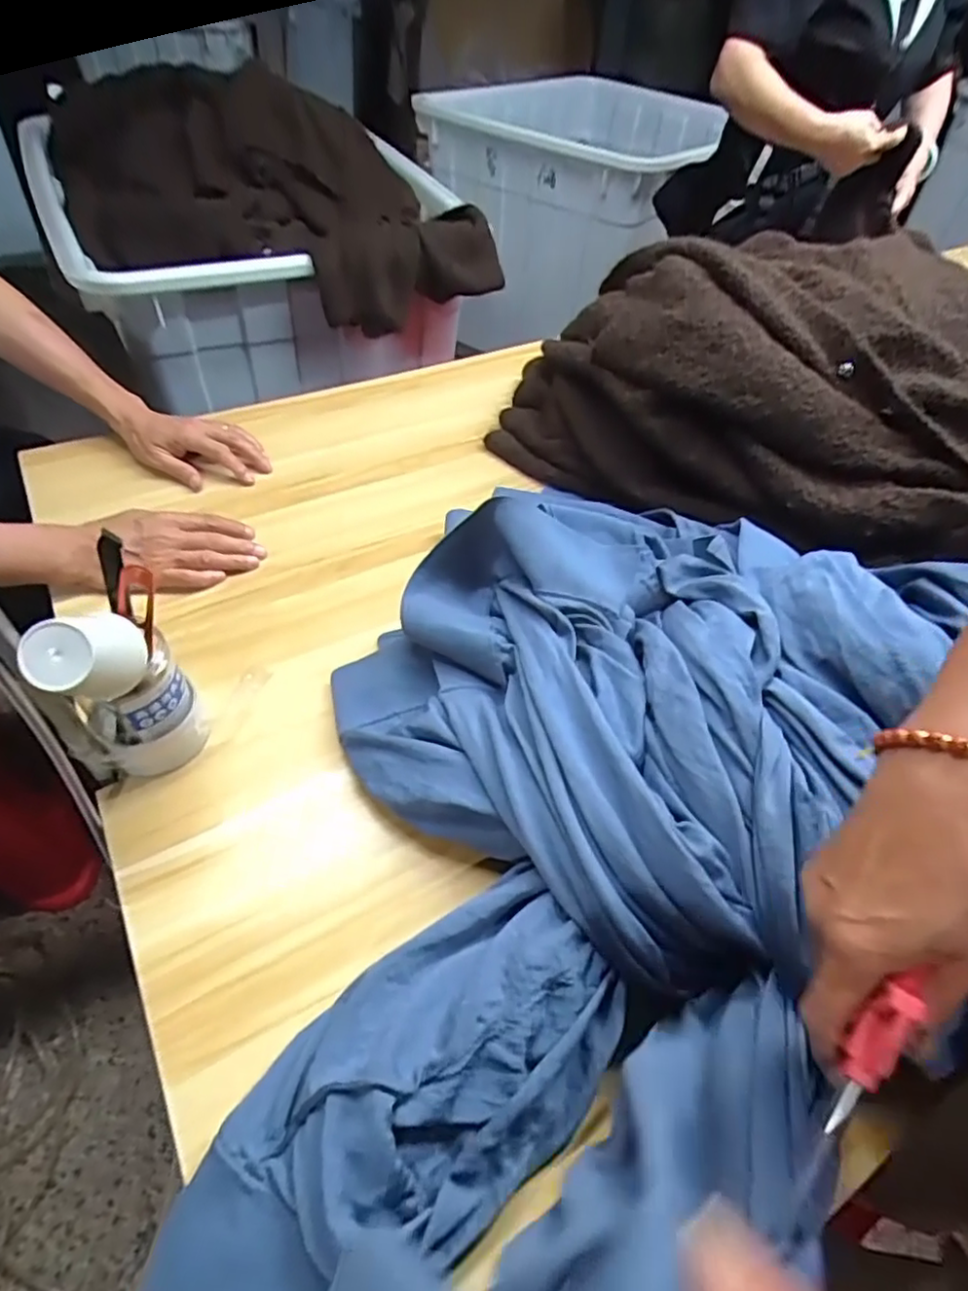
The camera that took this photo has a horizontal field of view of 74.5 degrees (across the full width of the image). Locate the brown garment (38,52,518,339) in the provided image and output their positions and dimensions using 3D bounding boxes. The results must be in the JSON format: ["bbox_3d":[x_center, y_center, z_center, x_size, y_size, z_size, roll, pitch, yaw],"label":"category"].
[{"bbox_3d":[-0.342,-0.817,1.143,0.703,0.255,0.417,16,51,8],"label":"brown garment"}]

